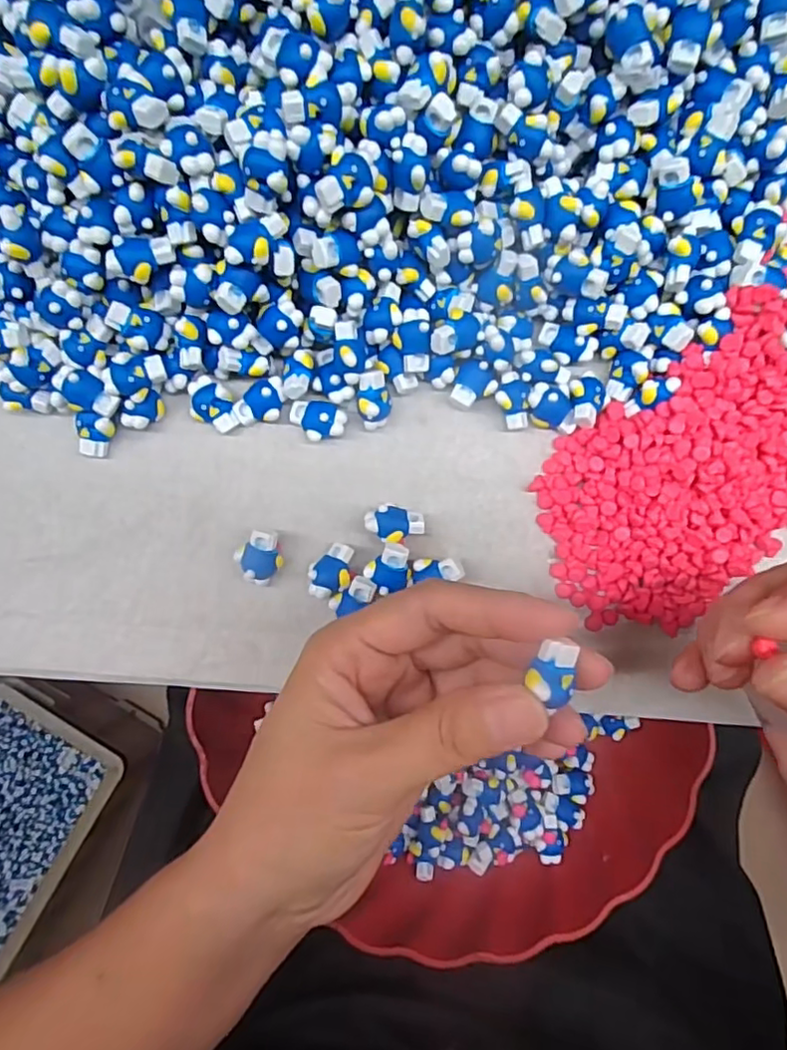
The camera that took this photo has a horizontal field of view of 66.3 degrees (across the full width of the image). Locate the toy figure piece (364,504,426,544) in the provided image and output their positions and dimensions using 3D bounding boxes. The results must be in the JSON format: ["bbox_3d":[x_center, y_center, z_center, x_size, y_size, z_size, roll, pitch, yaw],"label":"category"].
[{"bbox_3d":[0.001,0.000,0.228,0.022,0.012,0.013,11,90,0],"label":"toy figure piece"}]

